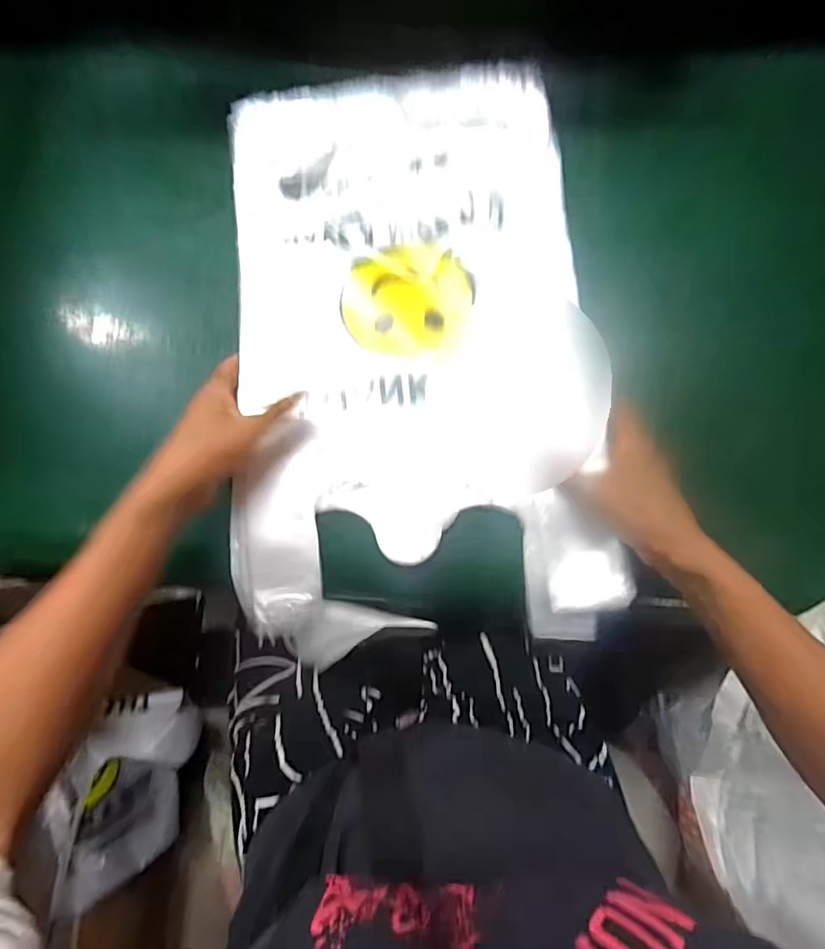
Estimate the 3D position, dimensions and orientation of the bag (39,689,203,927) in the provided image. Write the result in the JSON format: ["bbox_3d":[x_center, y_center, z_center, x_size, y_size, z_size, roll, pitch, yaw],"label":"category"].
[{"bbox_3d":[-0.419,0.467,0.752,0.106,0.169,0.279,11,80,4],"label":"bag"}]

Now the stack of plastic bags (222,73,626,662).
[{"bbox_3d":[0.001,-0.101,0.449,0.305,0.060,0.486,-3,83,4],"label":"stack of plastic bags"}]

